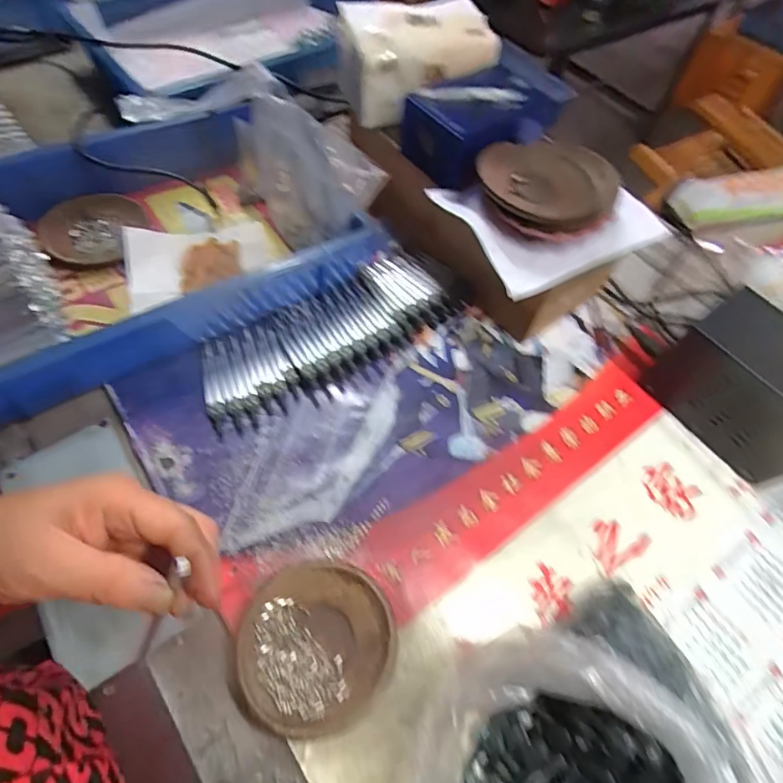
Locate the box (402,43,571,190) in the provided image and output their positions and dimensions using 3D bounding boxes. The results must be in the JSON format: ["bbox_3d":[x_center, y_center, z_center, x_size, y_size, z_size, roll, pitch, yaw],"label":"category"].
[{"bbox_3d":[0.095,-0.290,0.513,0.153,0.072,0.100,-36,69,-23],"label":"box"}]

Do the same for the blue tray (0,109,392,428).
[{"bbox_3d":[-0.269,-0.157,0.511,0.445,0.094,0.284,-28,65,-20],"label":"blue tray"}]

